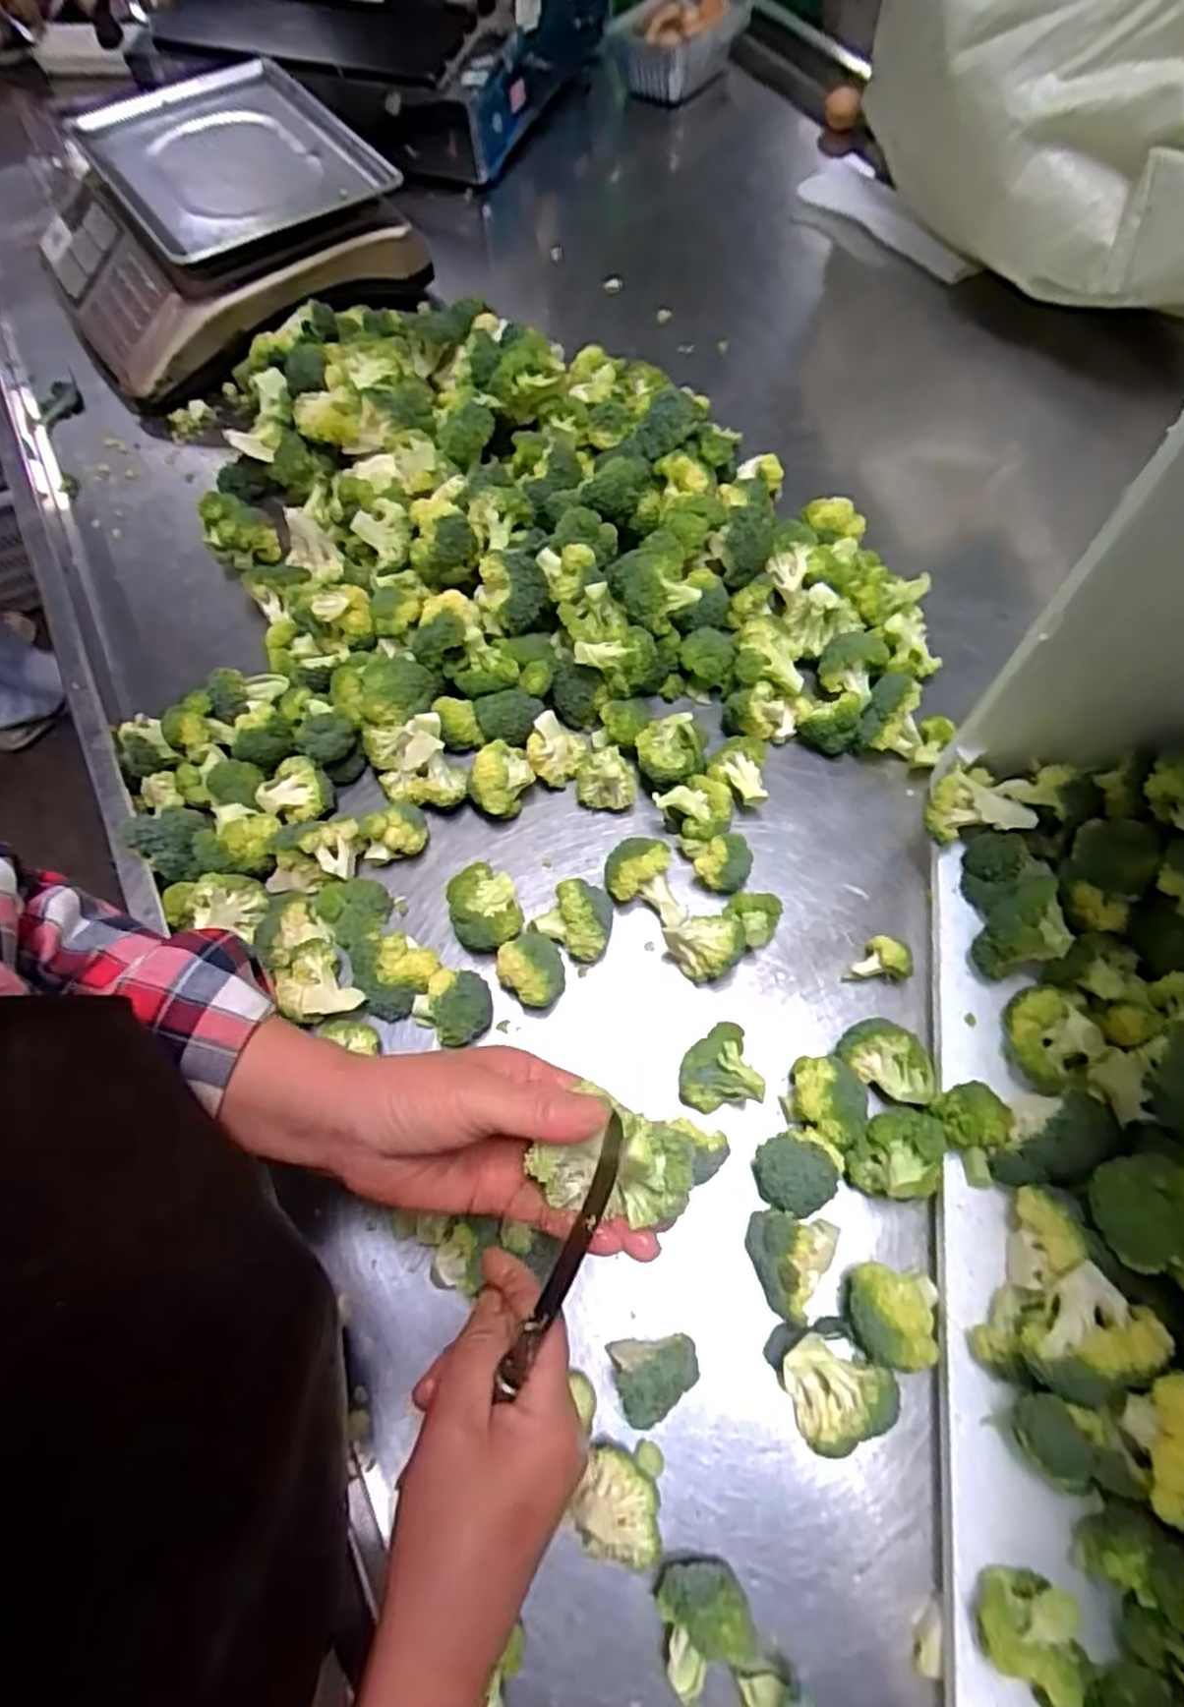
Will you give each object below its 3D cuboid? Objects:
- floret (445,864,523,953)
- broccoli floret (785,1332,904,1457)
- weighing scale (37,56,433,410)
[{"bbox_3d":[-0.072,0.038,0.531,0.049,0.040,0.064,-18,66,-6],"label":"floret"},{"bbox_3d":[0.129,0.281,0.405,0.050,0.035,0.050,-1,66,2],"label":"broccoli floret"},{"bbox_3d":[-0.393,-0.654,0.790,0.329,0.102,0.334,-32,69,-11],"label":"weighing scale"}]

